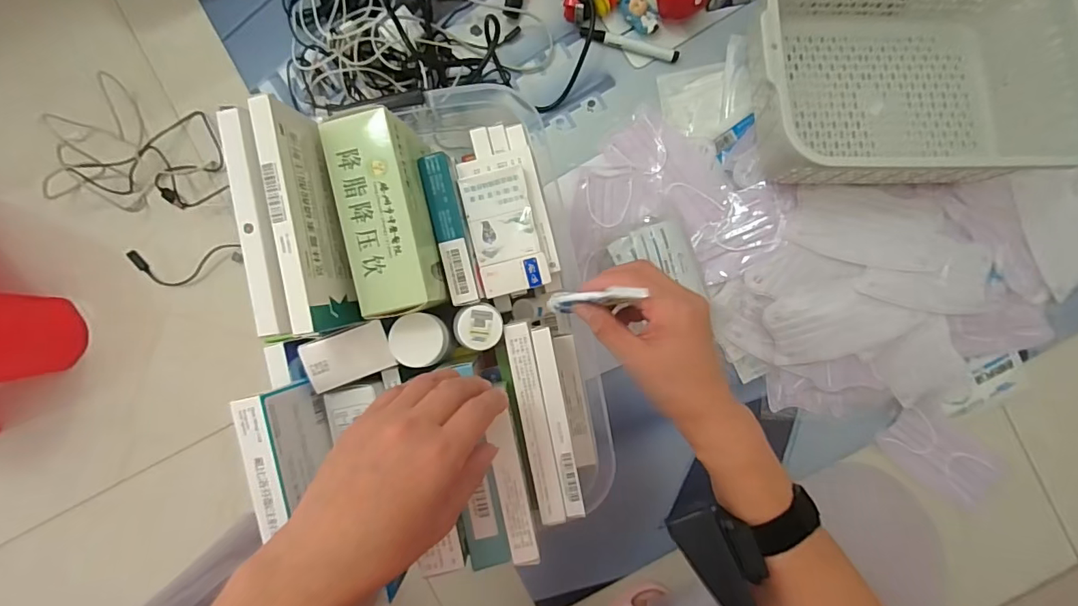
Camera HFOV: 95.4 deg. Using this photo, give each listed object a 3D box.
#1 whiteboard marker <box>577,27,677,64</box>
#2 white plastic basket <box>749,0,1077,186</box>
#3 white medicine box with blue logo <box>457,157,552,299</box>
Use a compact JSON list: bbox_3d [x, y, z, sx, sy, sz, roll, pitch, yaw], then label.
[{"bbox_3d":[0.117,-0.334,0.630,0.128,0.012,0.016,15,92,0],"label":"whiteboard marker"},{"bbox_3d":[0.411,-0.270,0.570,0.348,0.140,0.259,0,92,0],"label":"white plastic basket"},{"bbox_3d":[-0.030,-0.066,0.409,0.054,0.018,0.112,-14,92,0],"label":"white medicine box with blue logo"}]

